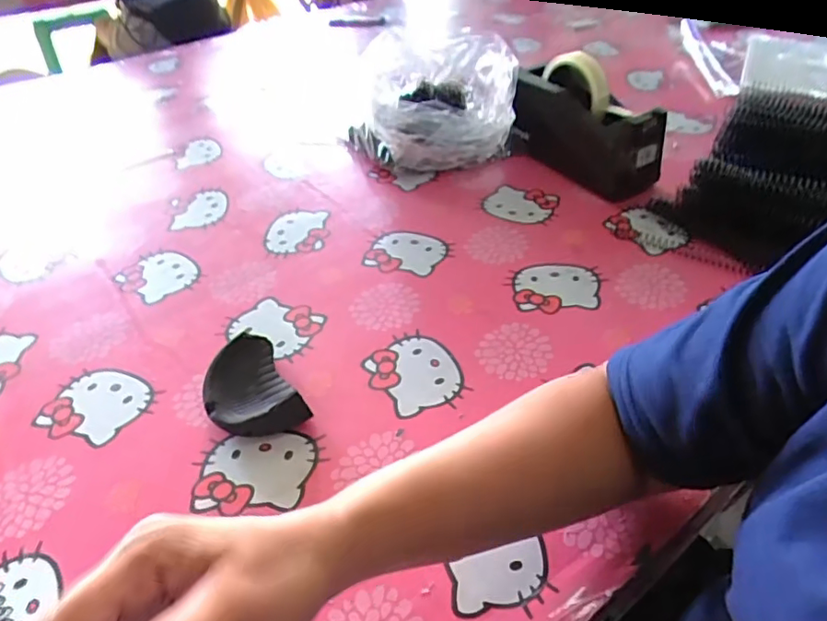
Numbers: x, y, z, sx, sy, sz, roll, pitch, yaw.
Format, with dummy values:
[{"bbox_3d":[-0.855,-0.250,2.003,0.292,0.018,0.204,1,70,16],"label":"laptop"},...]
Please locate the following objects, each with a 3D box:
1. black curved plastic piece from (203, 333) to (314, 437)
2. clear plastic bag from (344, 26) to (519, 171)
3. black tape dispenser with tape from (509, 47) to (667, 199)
[{"bbox_3d":[-0.134,0.064,0.451,0.065,0.027,0.095,-25,48,-22],"label":"black curved plastic piece"},{"bbox_3d":[0.022,-0.265,0.728,0.208,0.129,0.173,-6,43,-3],"label":"clear plastic bag"},{"bbox_3d":[0.204,-0.224,0.669,0.073,0.127,0.181,-33,51,-28],"label":"black tape dispenser with tape"}]

